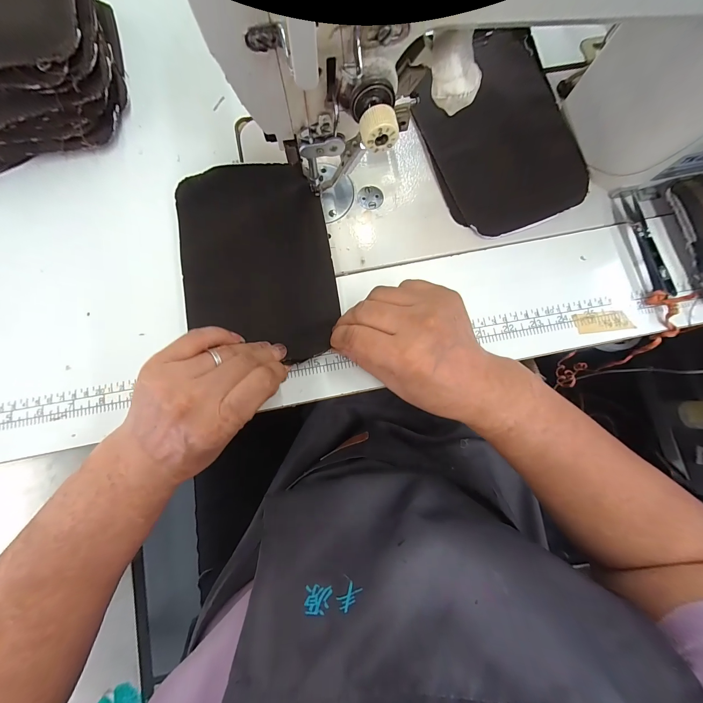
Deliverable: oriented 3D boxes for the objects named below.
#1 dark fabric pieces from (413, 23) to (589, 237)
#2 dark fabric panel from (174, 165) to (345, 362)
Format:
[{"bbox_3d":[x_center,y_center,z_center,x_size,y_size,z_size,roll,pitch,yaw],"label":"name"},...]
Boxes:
[{"bbox_3d":[0.139,-0.219,0.293,0.140,0.015,0.206,-19,81,-4],"label":"dark fabric pieces"},{"bbox_3d":[-0.084,-0.081,0.269,0.128,0.014,0.183,-10,81,-2],"label":"dark fabric panel"}]

